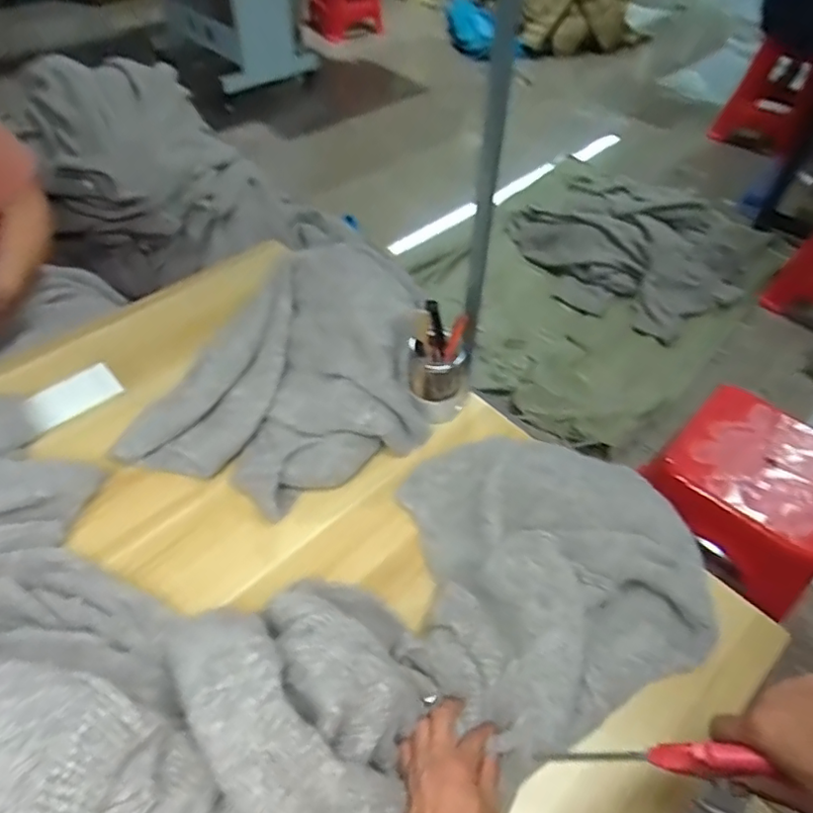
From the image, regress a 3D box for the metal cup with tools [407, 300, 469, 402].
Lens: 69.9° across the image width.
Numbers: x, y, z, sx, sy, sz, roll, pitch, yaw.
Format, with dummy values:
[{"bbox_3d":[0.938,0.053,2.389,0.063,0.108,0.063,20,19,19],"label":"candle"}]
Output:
[{"bbox_3d":[0.045,-0.063,0.782,0.069,0.137,0.063,1,51,-2],"label":"metal cup with tools"}]

